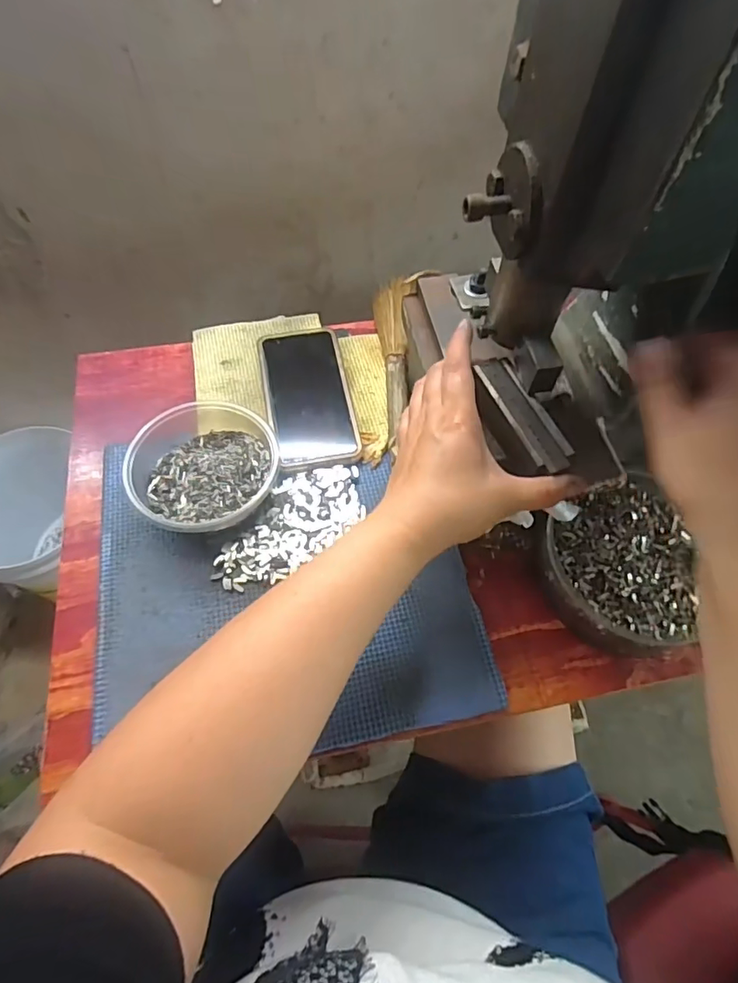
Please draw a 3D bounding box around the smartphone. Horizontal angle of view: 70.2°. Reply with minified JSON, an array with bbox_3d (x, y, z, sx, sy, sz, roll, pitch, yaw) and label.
[{"bbox_3d":[-0.057,-0.093,0.481,0.073,0.008,0.162,-9,61,-8],"label":"smartphone"}]

